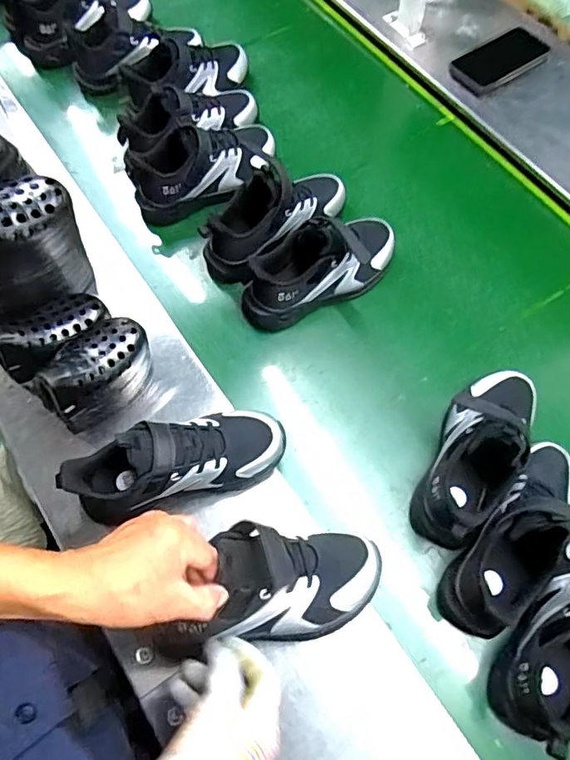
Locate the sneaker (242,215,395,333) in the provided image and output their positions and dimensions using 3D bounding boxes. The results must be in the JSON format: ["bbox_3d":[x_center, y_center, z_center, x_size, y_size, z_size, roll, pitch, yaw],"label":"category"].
[{"bbox_3d":[0.049,-0.150,0.653,0.213,0.118,0.079,-31,72,-10],"label":"sneaker"}]

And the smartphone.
[{"bbox_3d":[0.349,-0.512,0.819,0.162,0.015,0.075,-30,81,-9],"label":"smartphone"}]

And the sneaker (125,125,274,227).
[{"bbox_3d":[-0.115,-0.310,0.724,0.216,0.108,0.092,-32,72,-10],"label":"sneaker"}]

